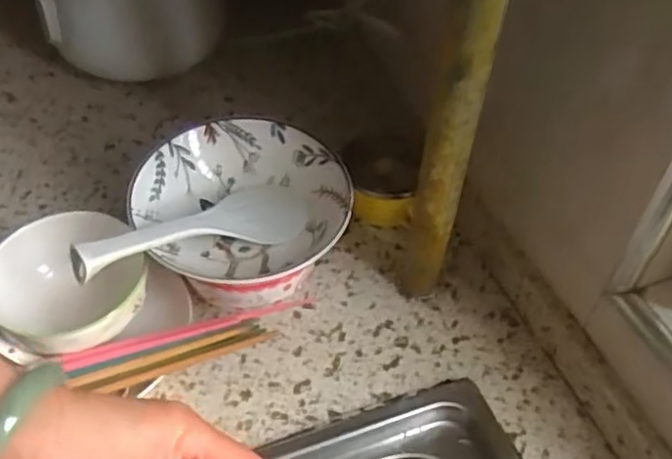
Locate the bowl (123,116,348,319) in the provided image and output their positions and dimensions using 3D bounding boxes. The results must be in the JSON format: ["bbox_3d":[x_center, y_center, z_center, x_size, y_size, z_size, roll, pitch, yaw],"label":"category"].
[{"bbox_3d":[-0.076,-0.013,0.571,0.172,0.073,0.152,6,51,3],"label":"bowl"}]

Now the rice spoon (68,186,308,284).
[{"bbox_3d":[-0.110,0.002,0.537,0.197,0.030,0.069,-15,47,-42],"label":"rice spoon"}]

